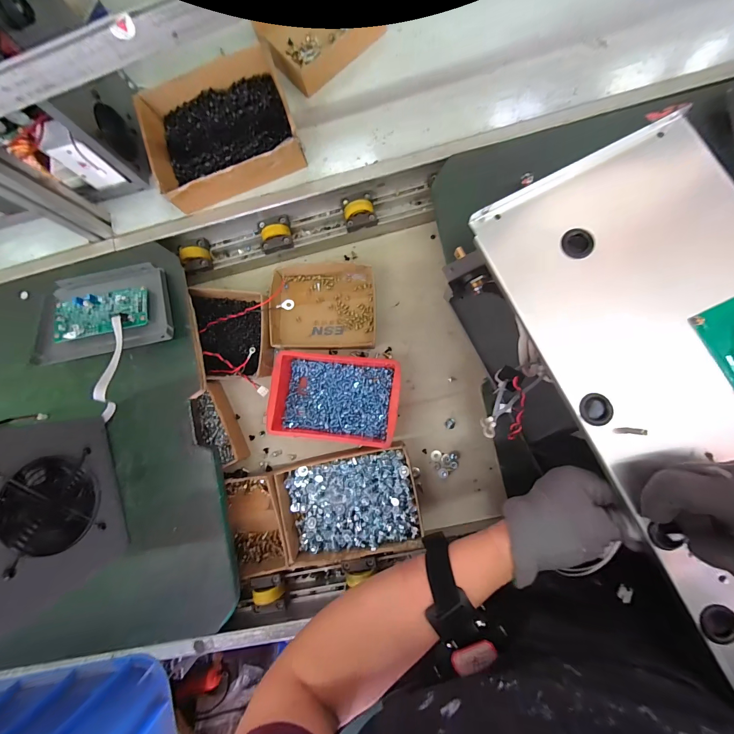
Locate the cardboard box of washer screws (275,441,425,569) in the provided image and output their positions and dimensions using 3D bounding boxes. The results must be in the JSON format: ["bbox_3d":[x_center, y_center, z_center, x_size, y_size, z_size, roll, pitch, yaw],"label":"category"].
[{"bbox_3d":[-0.027,0.215,0.497,0.208,0.044,0.154,-14,84,5],"label":"cardboard box of washer screws"}]

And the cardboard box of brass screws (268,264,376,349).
[{"bbox_3d":[-0.075,-0.102,0.540,0.174,0.039,0.145,-1,85,6],"label":"cardboard box of brass screws"}]

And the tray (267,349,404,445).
[{"bbox_3d":[-0.051,0.046,0.511,0.202,0.048,0.138,4,85,6],"label":"tray"}]

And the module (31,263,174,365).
[{"bbox_3d":[-0.397,-0.090,0.483,0.194,0.048,0.142,-8,84,5],"label":"module"}]

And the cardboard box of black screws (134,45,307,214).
[{"bbox_3d":[-0.223,-0.368,0.493,0.221,0.054,0.200,-19,83,4],"label":"cardboard box of black screws"}]

